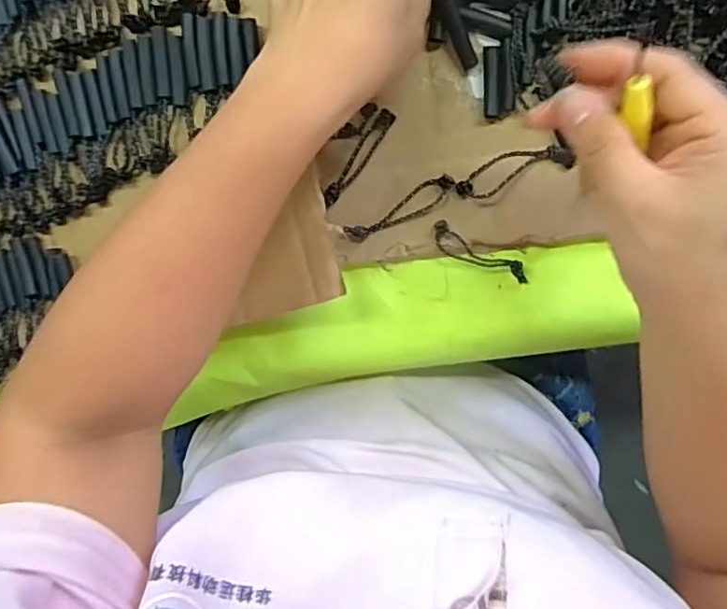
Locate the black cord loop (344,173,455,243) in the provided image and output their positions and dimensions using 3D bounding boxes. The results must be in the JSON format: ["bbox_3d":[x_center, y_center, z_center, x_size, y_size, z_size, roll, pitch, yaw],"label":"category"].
[{"bbox_3d":[0.022,-0.055,0.339,0.069,0.008,0.016,-28,94,10],"label":"black cord loop"}]

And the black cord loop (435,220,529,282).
[{"bbox_3d":[0.070,-0.029,0.346,0.065,0.007,0.017,27,124,-6],"label":"black cord loop"}]

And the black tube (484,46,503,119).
[{"bbox_3d":[0.072,-0.123,0.321,0.010,0.008,0.037,-1,99,7],"label":"black tube"}]

